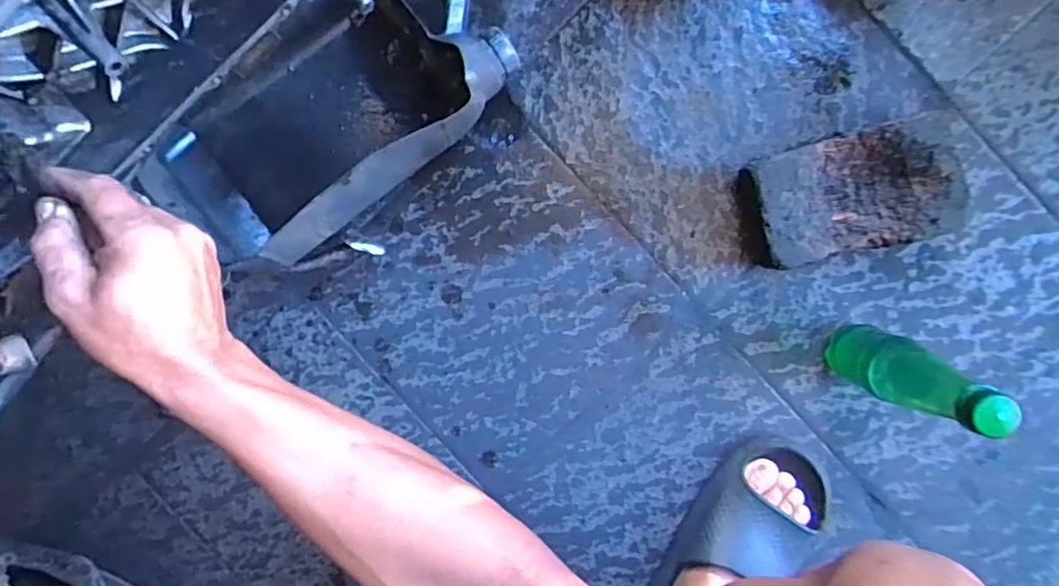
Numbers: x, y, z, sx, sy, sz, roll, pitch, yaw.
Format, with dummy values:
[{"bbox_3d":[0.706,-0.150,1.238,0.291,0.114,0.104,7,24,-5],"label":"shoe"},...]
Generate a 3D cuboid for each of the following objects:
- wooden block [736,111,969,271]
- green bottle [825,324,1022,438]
[{"bbox_3d":[0.291,-0.090,0.560,0.182,0.061,0.107,-11,95,7],"label":"wooden block"},{"bbox_3d":[0.299,0.065,0.494,0.050,0.217,0.050,1,97,6],"label":"green bottle"}]

